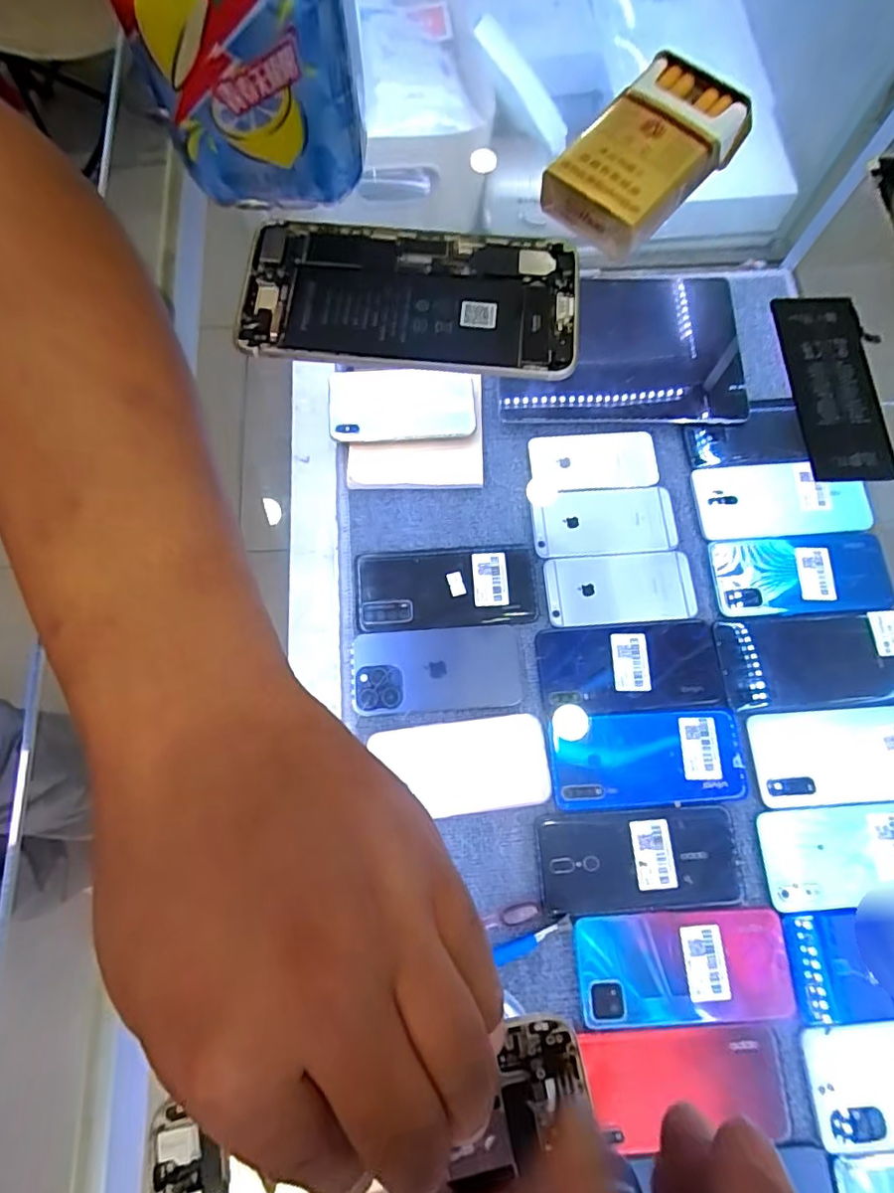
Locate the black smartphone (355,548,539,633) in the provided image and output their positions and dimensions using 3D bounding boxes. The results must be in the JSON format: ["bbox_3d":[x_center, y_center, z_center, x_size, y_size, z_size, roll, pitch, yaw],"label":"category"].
[{"bbox_3d":[-0.001,-0.008,0.512,0.162,0.008,0.075,-4,73,-1],"label":"black smartphone"}]

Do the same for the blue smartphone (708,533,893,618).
[{"bbox_3d":[0.328,-0.021,0.515,0.160,0.004,0.073,-3,73,-1],"label":"blue smartphone"}]

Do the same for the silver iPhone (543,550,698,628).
[{"bbox_3d":[0.160,-0.007,0.516,0.136,0.005,0.066,-3,73,-1],"label":"silver iPhone"}]

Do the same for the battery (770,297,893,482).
[{"bbox_3d":[0.176,-0.096,0.254,0.037,0.006,0.093,-2,73,-1],"label":"battery"}]

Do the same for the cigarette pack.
[{"bbox_3d":[0.097,-0.216,0.273,0.059,0.027,0.095,43,78,11],"label":"cigarette pack"}]

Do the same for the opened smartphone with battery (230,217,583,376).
[{"bbox_3d":[-0.017,-0.141,0.264,0.155,0.009,0.076,4,73,1],"label":"opened smartphone with battery"}]

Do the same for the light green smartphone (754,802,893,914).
[{"bbox_3d":[0.335,0.207,0.449,0.160,0.004,0.073,-4,73,-1],"label":"light green smartphone"}]

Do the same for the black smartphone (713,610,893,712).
[{"bbox_3d":[0.327,0.057,0.495,0.168,0.009,0.081,-3,73,-1],"label":"black smartphone"}]

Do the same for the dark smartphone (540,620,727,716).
[{"bbox_3d":[0.161,0.062,0.492,0.156,0.004,0.077,-4,73,-1],"label":"dark smartphone"}]

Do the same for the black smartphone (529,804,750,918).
[{"bbox_3d":[0.156,0.211,0.448,0.162,0.005,0.074,-3,73,-1],"label":"black smartphone"}]

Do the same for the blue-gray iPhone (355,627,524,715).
[{"bbox_3d":[-0.009,0.064,0.489,0.145,0.005,0.070,-4,73,-1],"label":"blue-gray iPhone"}]

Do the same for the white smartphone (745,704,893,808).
[{"bbox_3d":[0.339,0.134,0.473,0.157,0.006,0.075,-4,73,-1],"label":"white smartphone"}]

